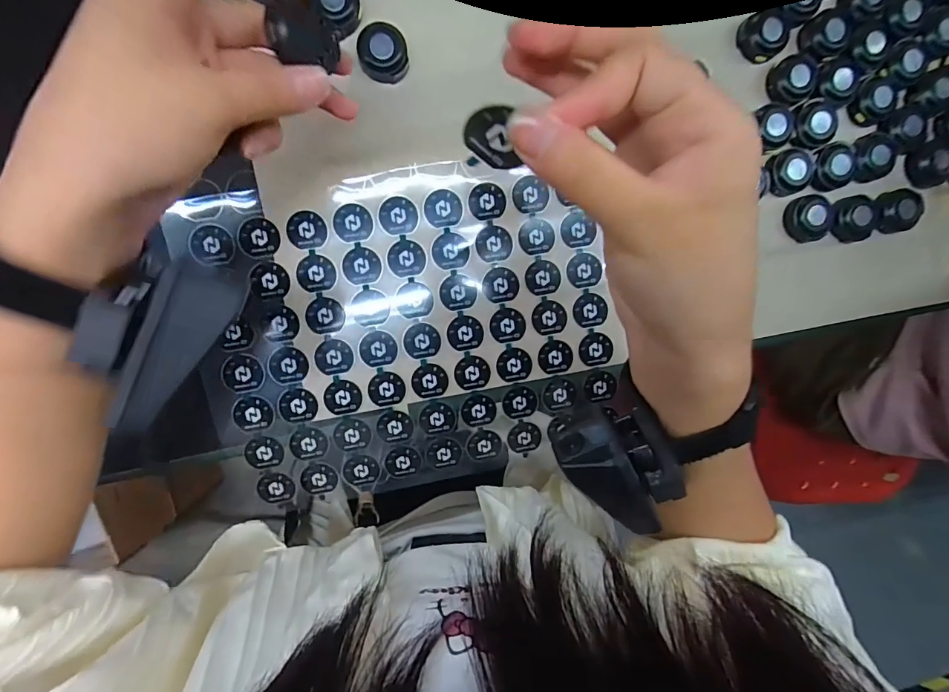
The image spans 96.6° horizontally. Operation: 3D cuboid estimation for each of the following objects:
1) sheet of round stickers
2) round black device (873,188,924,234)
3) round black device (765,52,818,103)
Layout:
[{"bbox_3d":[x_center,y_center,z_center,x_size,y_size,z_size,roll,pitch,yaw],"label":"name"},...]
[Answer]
[{"bbox_3d":[-0.036,-0.013,0.281,0.254,0.011,0.204,-10,97,-3],"label":"sheet of round stickers"},{"bbox_3d":[0.300,-0.096,0.298,0.027,0.012,0.029,0,97,-4],"label":"round black device"},{"bbox_3d":[0.212,-0.177,0.280,0.031,0.008,0.027,2,96,-5],"label":"round black device"}]

